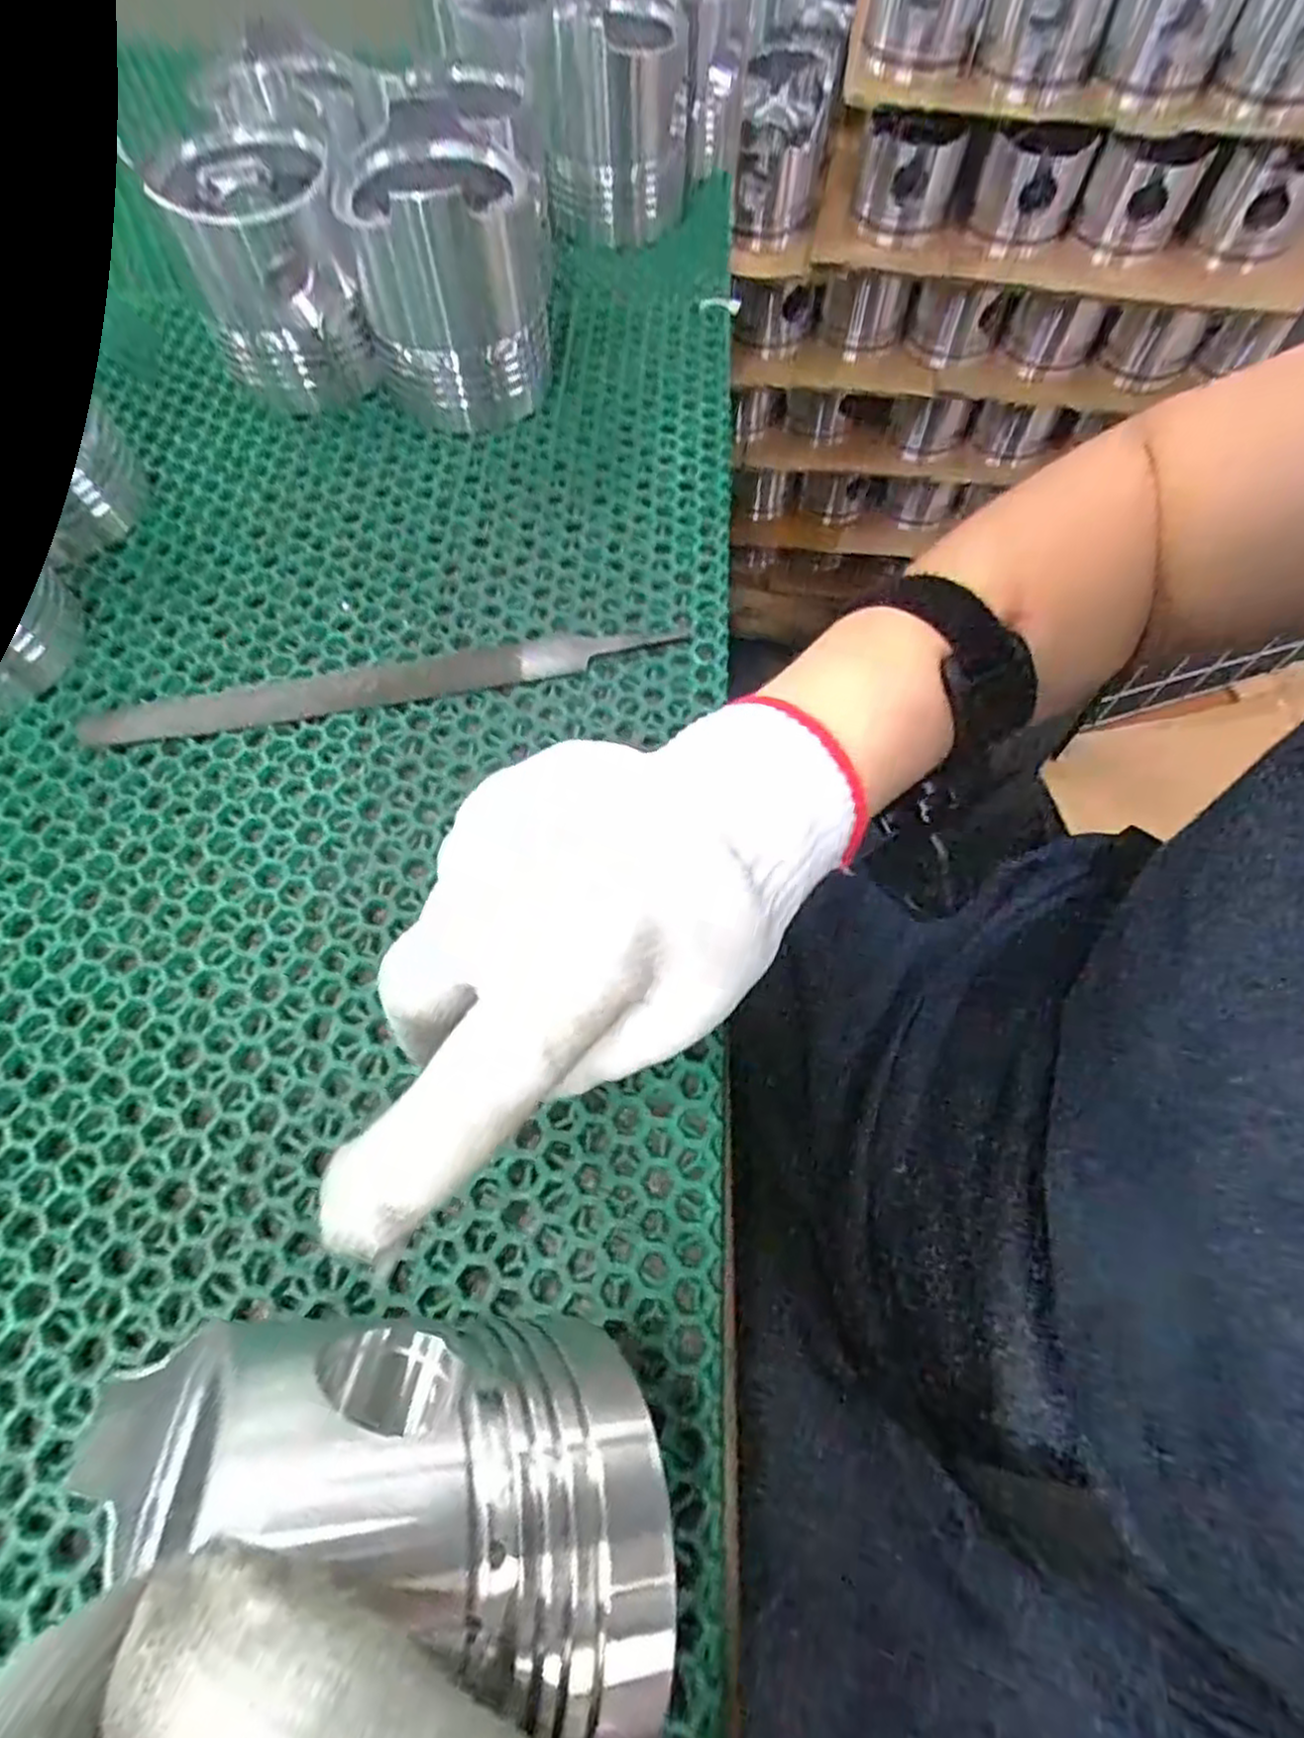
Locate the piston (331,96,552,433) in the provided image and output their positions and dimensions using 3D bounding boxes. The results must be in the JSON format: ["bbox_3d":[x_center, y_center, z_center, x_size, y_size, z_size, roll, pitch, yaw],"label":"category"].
[{"bbox_3d":[-0.095,-0.290,0.358,0.085,0.093,0.102,-11,65,-5],"label":"piston"}]

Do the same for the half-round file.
[{"bbox_3d":[-0.106,-0.079,0.308,0.235,0.004,0.021,-10,65,-5],"label":"half-round file"}]

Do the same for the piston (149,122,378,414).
[{"bbox_3d":[-0.179,-0.283,0.358,0.072,0.085,0.071,-16,66,-8],"label":"piston"}]

